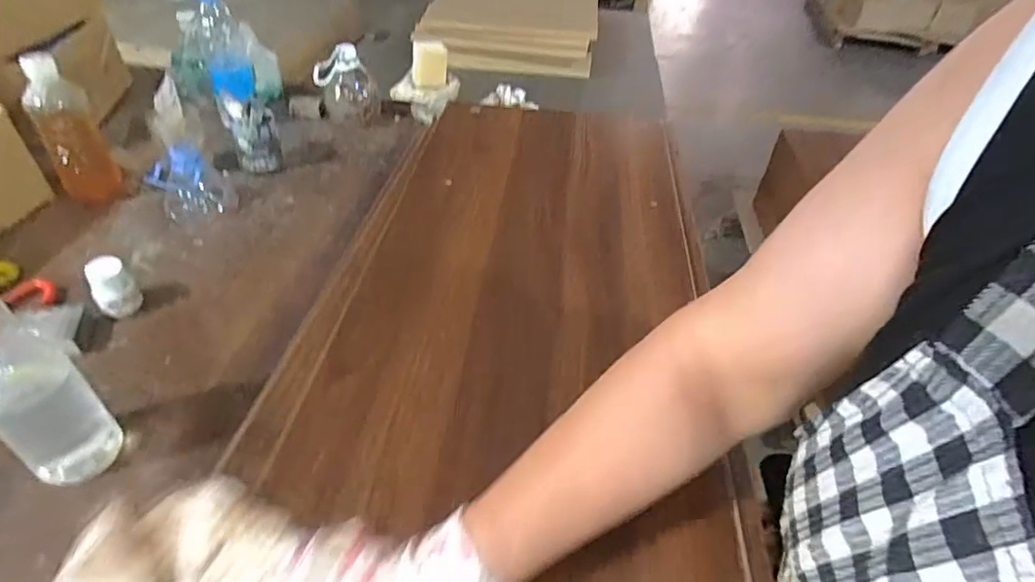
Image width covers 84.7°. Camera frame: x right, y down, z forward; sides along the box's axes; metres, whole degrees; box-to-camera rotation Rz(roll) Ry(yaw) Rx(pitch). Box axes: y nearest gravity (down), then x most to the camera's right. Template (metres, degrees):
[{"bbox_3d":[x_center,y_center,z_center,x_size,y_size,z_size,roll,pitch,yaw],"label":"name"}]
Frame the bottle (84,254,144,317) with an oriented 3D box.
[{"bbox_3d":[-0.426,-0.005,0.599,0.039,0.059,0.029,-25,49,-31],"label":"bottle"}]

